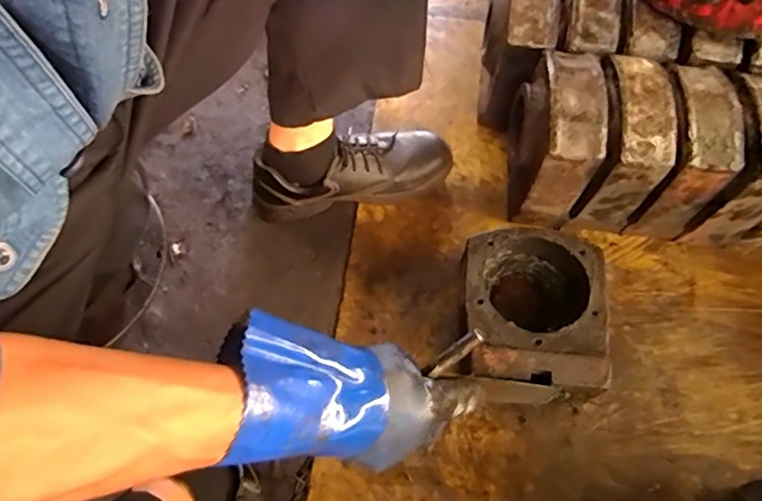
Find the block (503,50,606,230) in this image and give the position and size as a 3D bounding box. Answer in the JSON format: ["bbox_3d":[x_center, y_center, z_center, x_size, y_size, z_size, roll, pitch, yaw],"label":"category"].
[{"bbox_3d":[0.209,-0.140,0.687,0.080,0.176,0.156,3,62,1],"label":"block"}]

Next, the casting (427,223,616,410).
[{"bbox_3d":[0.175,0.079,0.643,0.158,0.092,0.191,4,62,2],"label":"casting"}]

